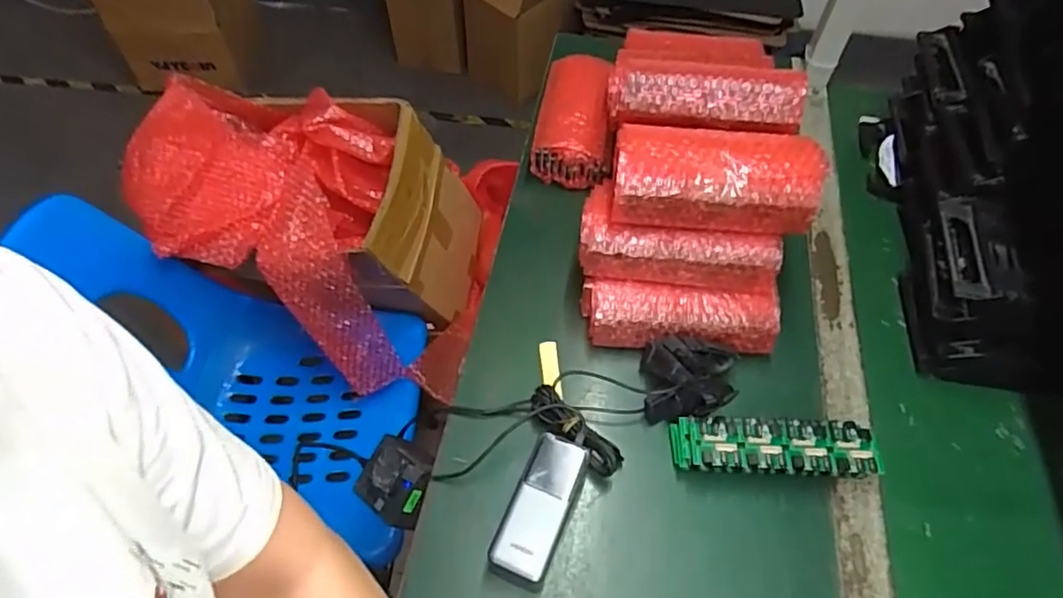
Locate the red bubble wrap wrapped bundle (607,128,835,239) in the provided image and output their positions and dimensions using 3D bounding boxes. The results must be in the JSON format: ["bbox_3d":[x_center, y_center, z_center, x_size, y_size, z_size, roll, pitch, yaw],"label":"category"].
[{"bbox_3d":[0.188,-0.132,0.644,0.204,0.069,0.110,6,55,4],"label":"red bubble wrap wrapped bundle"}]

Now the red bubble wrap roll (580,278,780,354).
[{"bbox_3d":[0.163,0.024,0.689,0.210,0.066,0.054,7,56,3],"label":"red bubble wrap roll"}]

